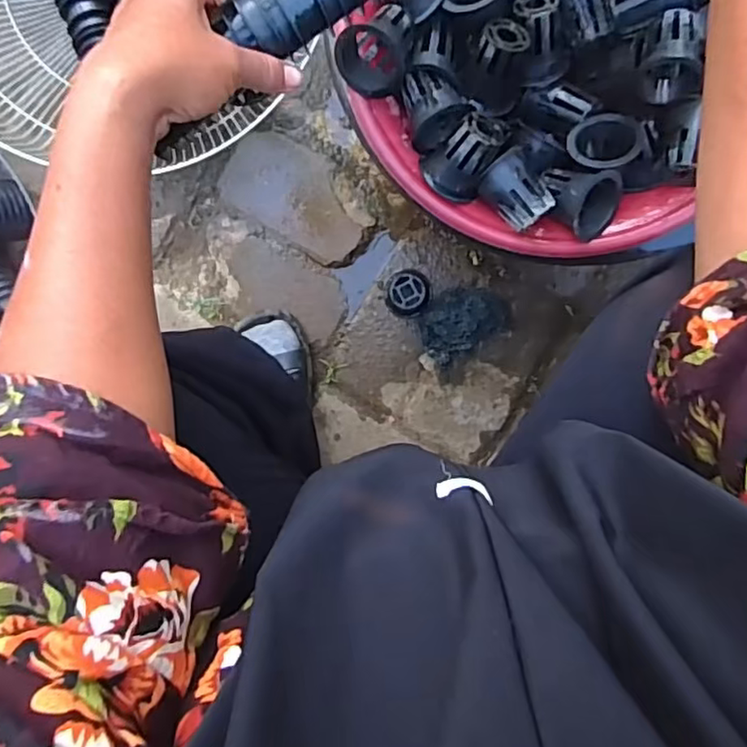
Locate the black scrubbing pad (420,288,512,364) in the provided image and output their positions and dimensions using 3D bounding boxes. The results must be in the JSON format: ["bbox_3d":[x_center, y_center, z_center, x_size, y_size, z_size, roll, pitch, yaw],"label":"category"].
[{"bbox_3d":[0.096,-0.058,0.680,0.100,0.037,0.070,-32,96,5],"label":"black scrubbing pad"}]

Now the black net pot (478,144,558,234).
[{"bbox_3d":[0.109,-0.139,0.467,0.047,0.036,0.052,-38,94,6],"label":"black net pot"}]

